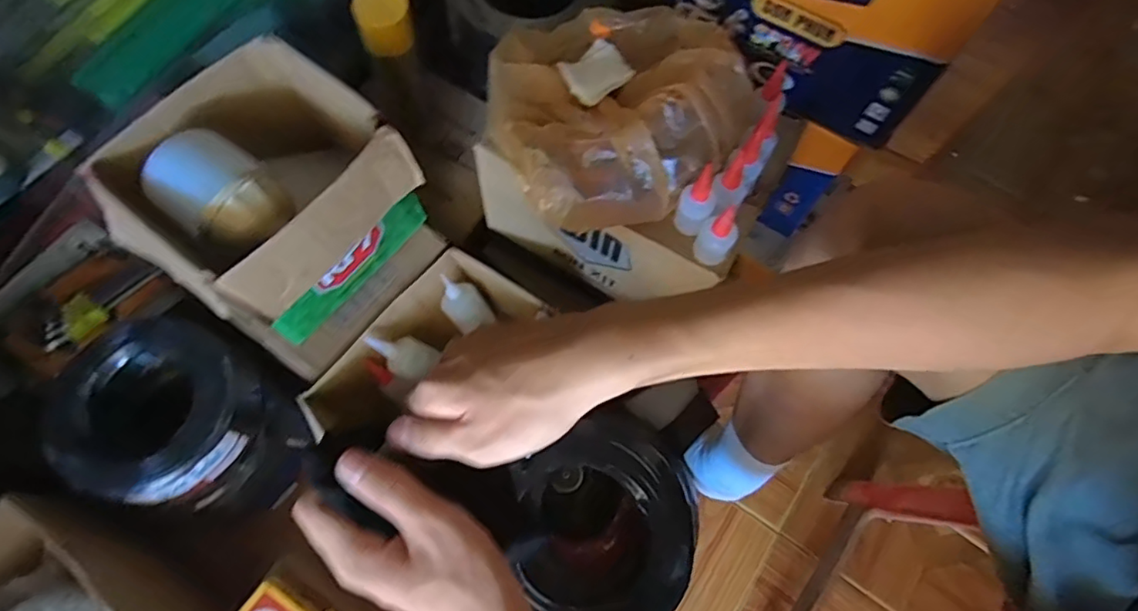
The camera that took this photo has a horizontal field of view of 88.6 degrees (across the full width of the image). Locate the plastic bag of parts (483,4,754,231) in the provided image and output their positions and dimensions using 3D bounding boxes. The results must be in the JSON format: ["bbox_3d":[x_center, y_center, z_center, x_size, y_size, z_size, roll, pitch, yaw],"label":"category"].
[{"bbox_3d":[0.034,-0.191,0.547,0.224,0.084,0.221,-37,74,-15],"label":"plastic bag of parts"}]

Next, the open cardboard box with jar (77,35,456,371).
[{"bbox_3d":[-0.319,-0.104,0.651,0.240,0.209,0.238,36,72,12],"label":"open cardboard box with jar"}]

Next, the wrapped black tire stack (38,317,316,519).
[{"bbox_3d":[-0.488,0.154,0.766,0.213,0.188,0.200,20,69,6],"label":"wrapped black tire stack"}]

